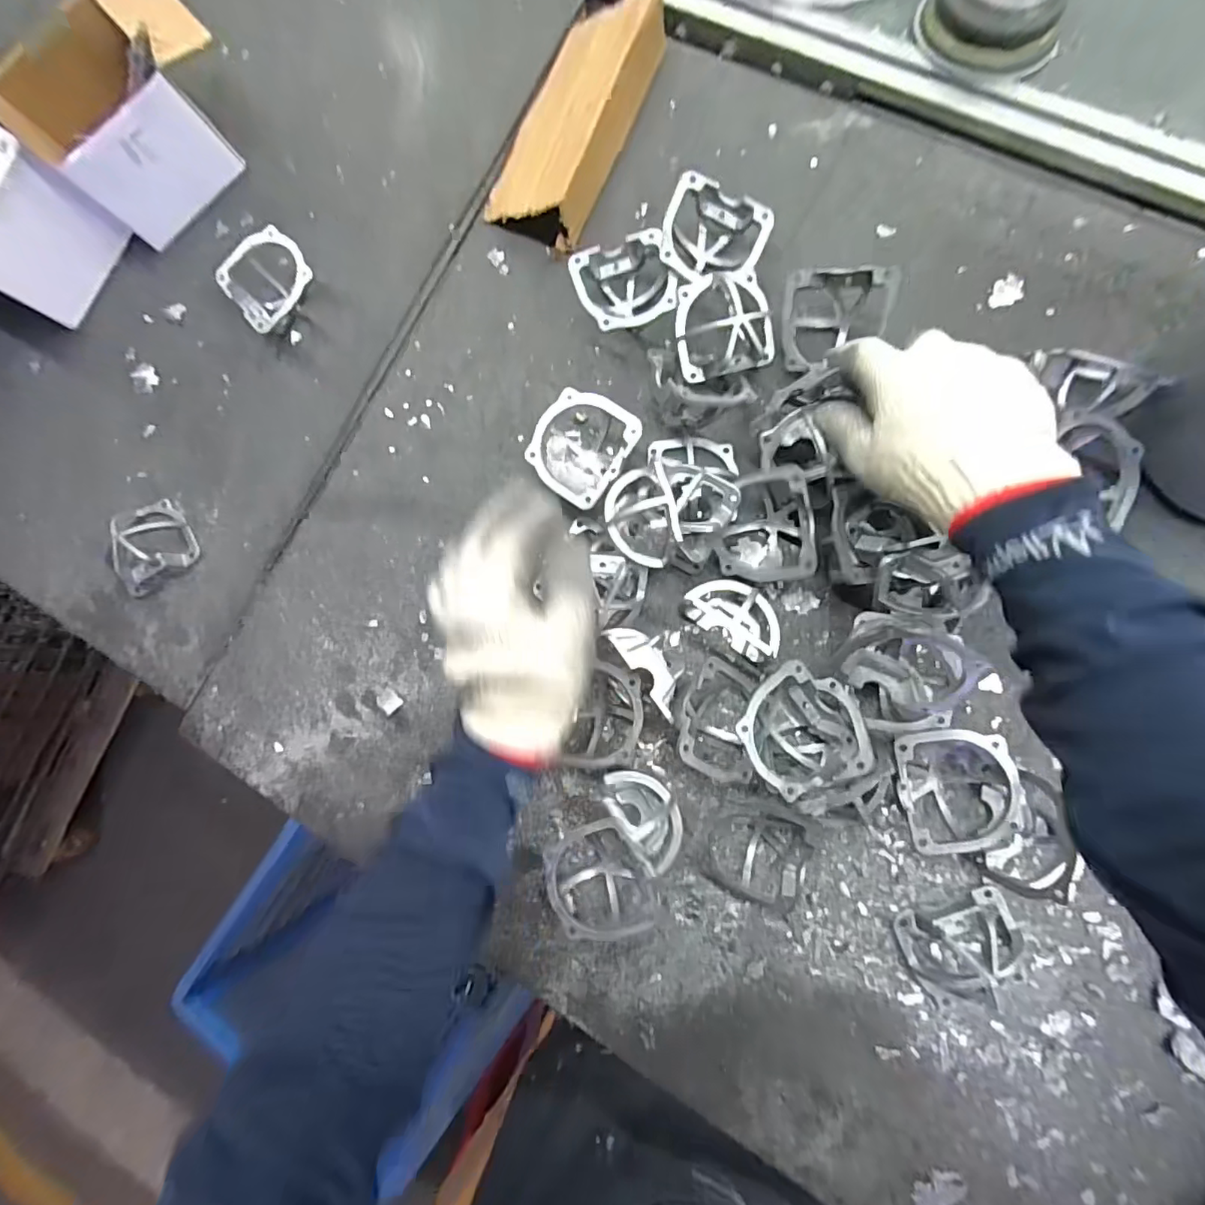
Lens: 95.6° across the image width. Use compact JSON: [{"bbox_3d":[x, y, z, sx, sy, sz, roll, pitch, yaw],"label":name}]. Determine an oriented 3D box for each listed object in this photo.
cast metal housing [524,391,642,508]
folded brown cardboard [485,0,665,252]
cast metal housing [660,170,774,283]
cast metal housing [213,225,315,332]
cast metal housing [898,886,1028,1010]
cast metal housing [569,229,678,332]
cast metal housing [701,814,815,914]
[{"bbox_3d":[-0.019,-0.132,0.477,0.080,0.049,0.085,38,91,9],"label":"cast metal housing"},{"bbox_3d":[-0.025,-0.456,0.503,0.101,0.046,0.231,23,89,9],"label":"folded brown cardboard"},{"bbox_3d":[0.097,-0.308,0.470,0.083,0.055,0.080,21,88,9],"label":"cast metal housing"},{"bbox_3d":[-0.315,-0.305,0.528,0.080,0.052,0.079,-1,85,8],"label":"cast metal housing"},{"bbox_3d":[0.275,0.267,0.402,0.085,0.043,0.082,-25,82,5],"label":"cast metal housing"},{"bbox_3d":[0.023,-0.272,0.483,0.080,0.046,0.077,-20,83,6],"label":"cast metal housing"},{"bbox_3d":[0.122,0.201,0.433,0.072,0.033,0.059,9,86,8],"label":"cast metal housing"}]

